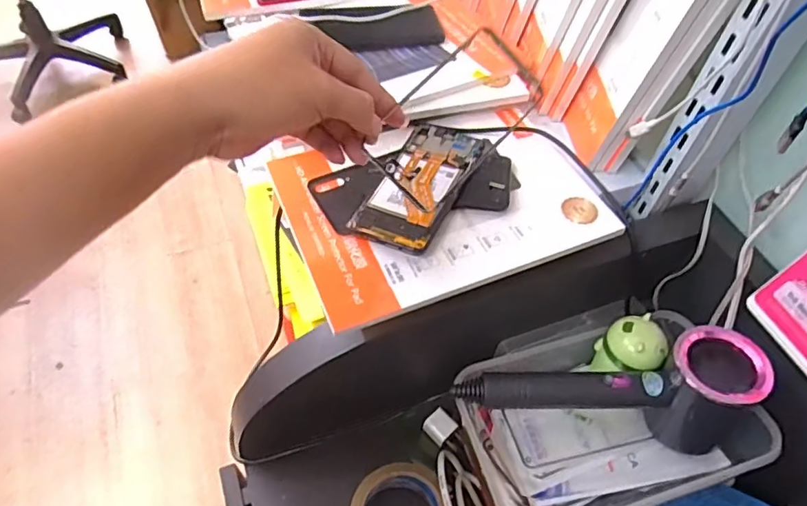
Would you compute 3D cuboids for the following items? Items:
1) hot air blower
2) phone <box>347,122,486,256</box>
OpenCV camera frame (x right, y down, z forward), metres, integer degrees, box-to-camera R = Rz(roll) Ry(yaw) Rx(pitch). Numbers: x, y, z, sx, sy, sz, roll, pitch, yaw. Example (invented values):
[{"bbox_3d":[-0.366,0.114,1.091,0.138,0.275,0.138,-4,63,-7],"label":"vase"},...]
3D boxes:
[{"bbox_3d":[0.179,0.126,0.481,0.245,0.108,0.071,-1,54,-6],"label":"hot air blower"},{"bbox_3d":[0.016,-0.064,0.495,0.071,0.013,0.153,22,55,12],"label":"phone"}]

